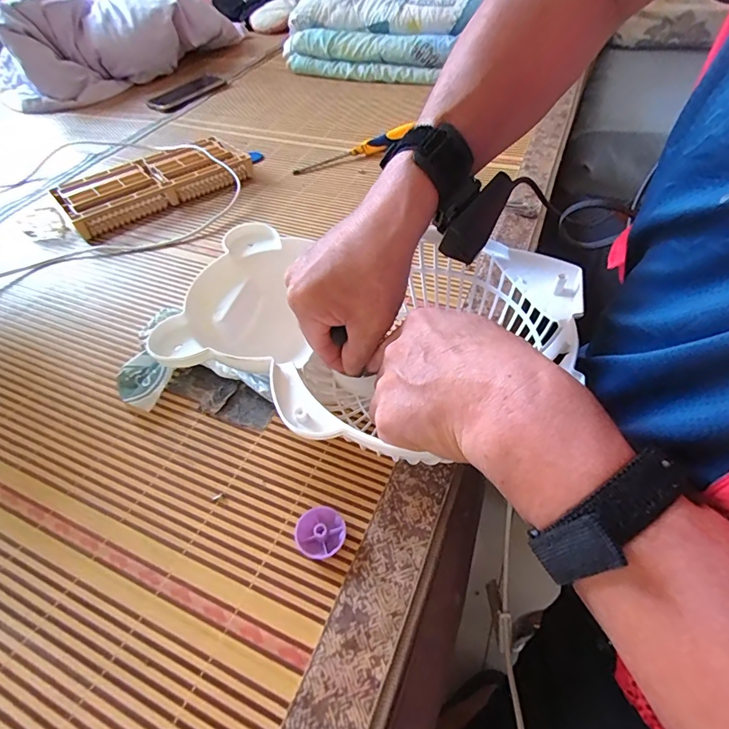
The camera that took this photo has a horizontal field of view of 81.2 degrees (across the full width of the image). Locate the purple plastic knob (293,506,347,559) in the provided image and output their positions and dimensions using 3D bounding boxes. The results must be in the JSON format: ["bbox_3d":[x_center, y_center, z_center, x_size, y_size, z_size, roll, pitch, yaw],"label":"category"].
[{"bbox_3d":[-0.031,0.121,0.304,0.035,0.014,0.034,-2,50,3],"label":"purple plastic knob"}]

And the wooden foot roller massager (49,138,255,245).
[{"bbox_3d":[-0.311,-0.272,0.639,0.264,0.037,0.138,-36,56,-23],"label":"wooden foot roller massager"}]

